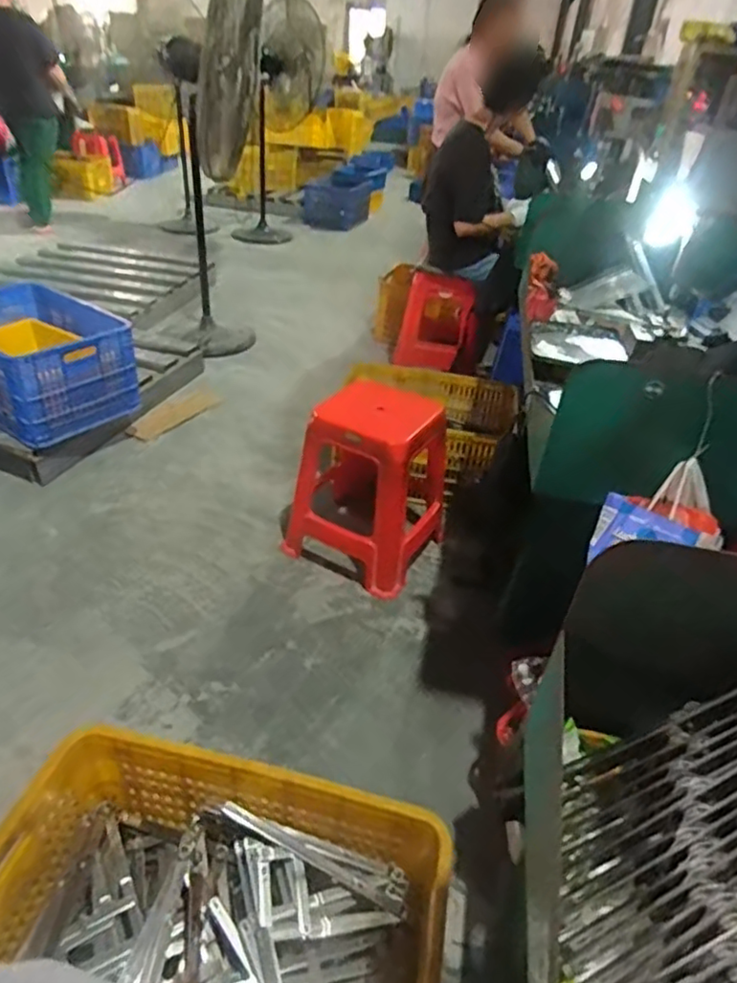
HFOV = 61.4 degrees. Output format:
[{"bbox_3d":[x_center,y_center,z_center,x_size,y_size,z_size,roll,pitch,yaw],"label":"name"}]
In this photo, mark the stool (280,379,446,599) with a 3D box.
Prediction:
[{"bbox_3d":[0.011,-0.038,1.699,0.350,0.455,0.353,21,38,21],"label":"stool"}]

